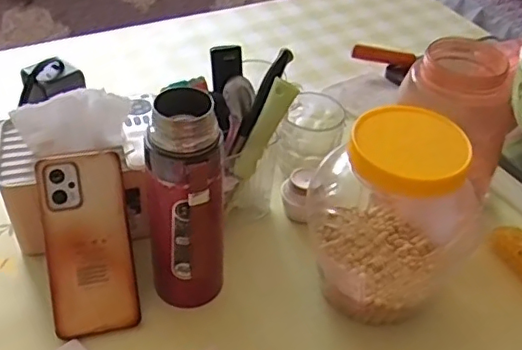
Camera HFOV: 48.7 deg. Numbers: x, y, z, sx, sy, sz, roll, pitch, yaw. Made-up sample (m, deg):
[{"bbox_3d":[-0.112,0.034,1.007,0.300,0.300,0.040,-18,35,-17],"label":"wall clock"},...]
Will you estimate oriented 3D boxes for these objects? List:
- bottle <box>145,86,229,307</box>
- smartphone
[{"bbox_3d":[-0.061,0.037,0.497,0.066,0.217,0.061,0,42,-6],"label":"bottle"},{"bbox_3d":[-0.158,0.062,0.529,0.076,0.164,0.007,-8,-2,-14],"label":"smartphone"}]

